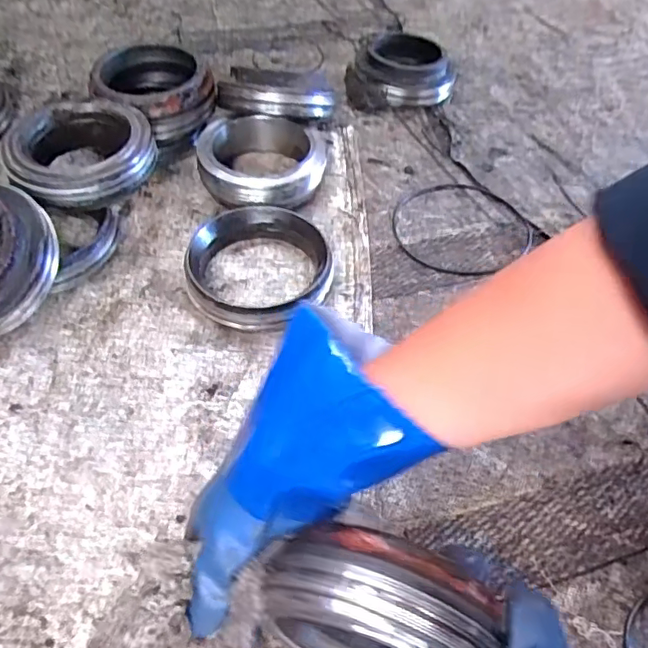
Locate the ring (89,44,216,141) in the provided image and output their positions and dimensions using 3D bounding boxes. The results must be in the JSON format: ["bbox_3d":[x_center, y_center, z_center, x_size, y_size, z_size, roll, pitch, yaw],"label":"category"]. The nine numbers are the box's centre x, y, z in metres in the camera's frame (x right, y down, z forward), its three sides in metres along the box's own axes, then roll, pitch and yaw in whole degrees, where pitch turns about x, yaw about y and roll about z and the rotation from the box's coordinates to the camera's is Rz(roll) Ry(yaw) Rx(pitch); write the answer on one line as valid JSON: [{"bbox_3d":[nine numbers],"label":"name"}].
[{"bbox_3d":[-0.220,-0.301,0.751,0.147,0.059,0.147,2,51,-3],"label":"ring"}]

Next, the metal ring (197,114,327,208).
[{"bbox_3d":[-0.082,-0.196,0.717,0.137,0.062,0.137,2,51,-3],"label":"metal ring"}]

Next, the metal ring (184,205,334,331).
[{"bbox_3d":[-0.066,-0.062,0.626,0.150,0.043,0.156,2,51,-3],"label":"metal ring"}]

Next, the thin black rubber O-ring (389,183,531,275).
[{"bbox_3d":[0.165,-0.123,0.712,0.175,0.004,0.152,-32,60,-27],"label":"thin black rubber O-ring"}]

